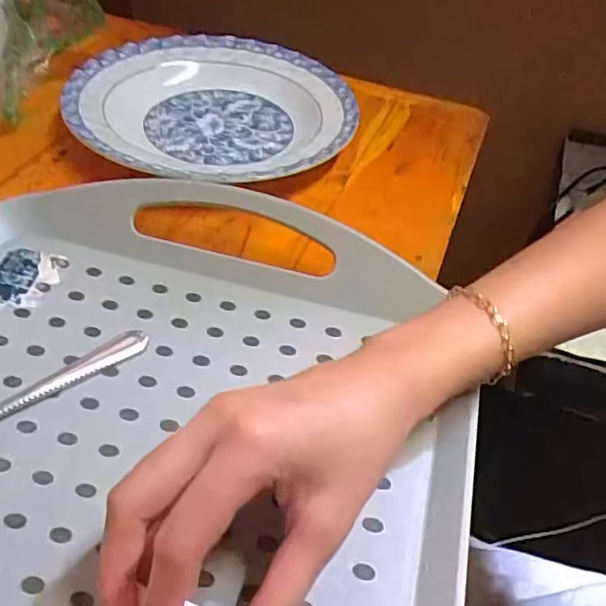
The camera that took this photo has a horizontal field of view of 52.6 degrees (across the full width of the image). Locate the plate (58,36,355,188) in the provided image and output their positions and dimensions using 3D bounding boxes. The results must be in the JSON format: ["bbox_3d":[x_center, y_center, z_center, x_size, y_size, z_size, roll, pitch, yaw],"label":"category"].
[{"bbox_3d":[-0.071,-0.150,0.485,0.212,0.033,0.214,4,45,-4],"label":"plate"}]

